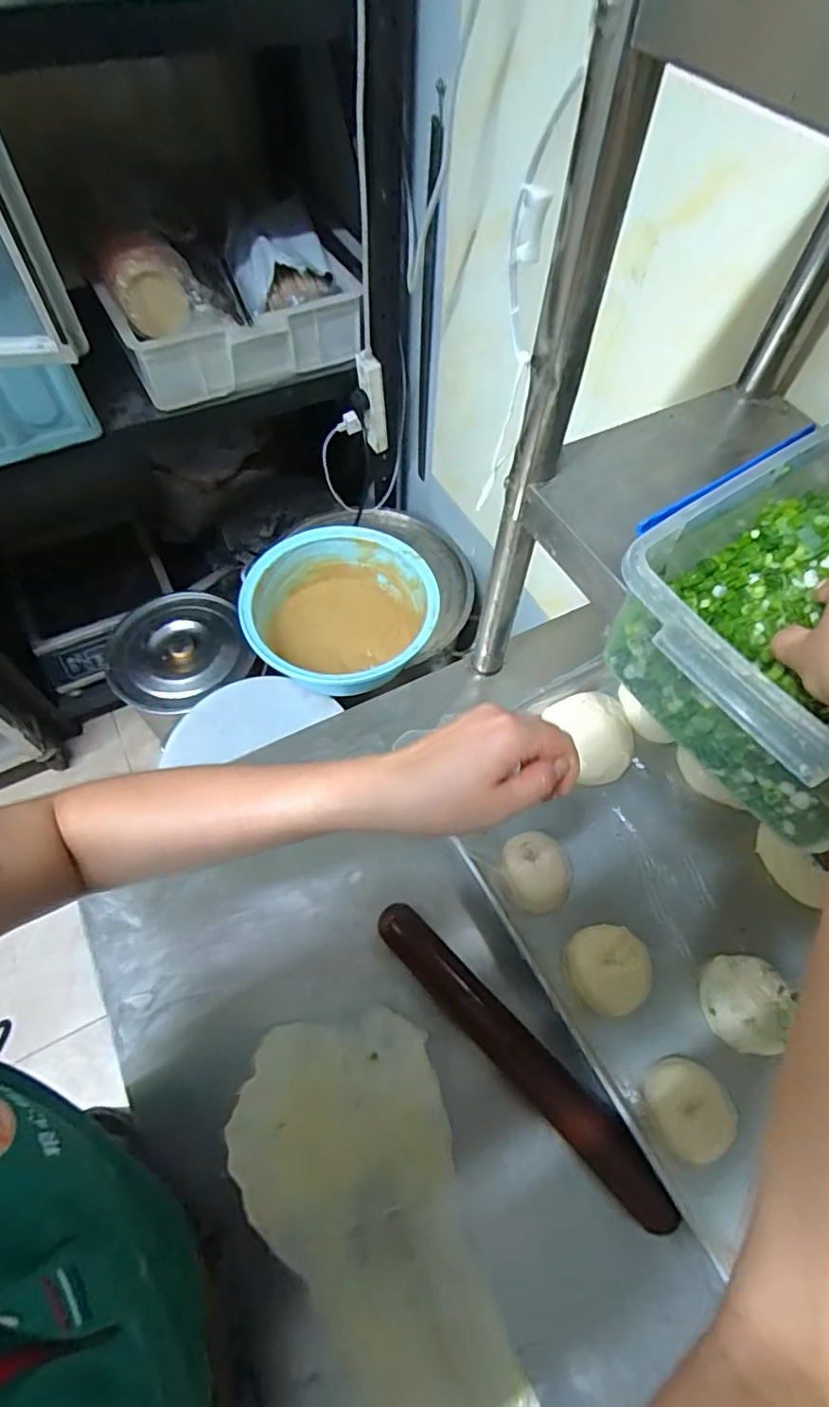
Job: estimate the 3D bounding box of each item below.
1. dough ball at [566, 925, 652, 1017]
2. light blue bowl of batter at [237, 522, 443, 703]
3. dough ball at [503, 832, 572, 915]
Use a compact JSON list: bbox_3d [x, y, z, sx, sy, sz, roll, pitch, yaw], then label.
[{"bbox_3d":[0.182,0.251,0.559,0.070,0.048,0.074,1,60,-2],"label":"dough ball"},{"bbox_3d":[-0.146,-0.157,1.197,0.357,0.214,0.350,1,60,-2],"label":"light blue bowl of batter"},{"bbox_3d":[0.122,0.171,0.601,0.068,0.053,0.077,-19,63,-13],"label":"dough ball"}]

